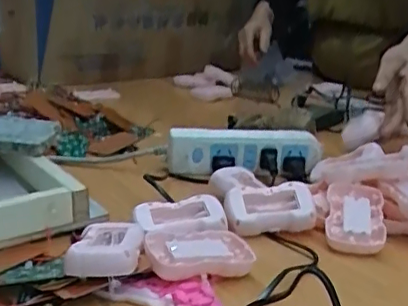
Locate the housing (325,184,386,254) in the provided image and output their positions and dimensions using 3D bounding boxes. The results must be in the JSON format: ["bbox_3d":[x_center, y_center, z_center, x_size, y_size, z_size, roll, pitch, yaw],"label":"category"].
[{"bbox_3d":[0.147,0.065,0.545,0.053,0.017,0.086,2,37,13],"label":"housing"}]

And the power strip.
[{"bbox_3d":[0.052,0.003,0.692,0.188,0.061,0.042,2,18,-4],"label":"power strip"}]

